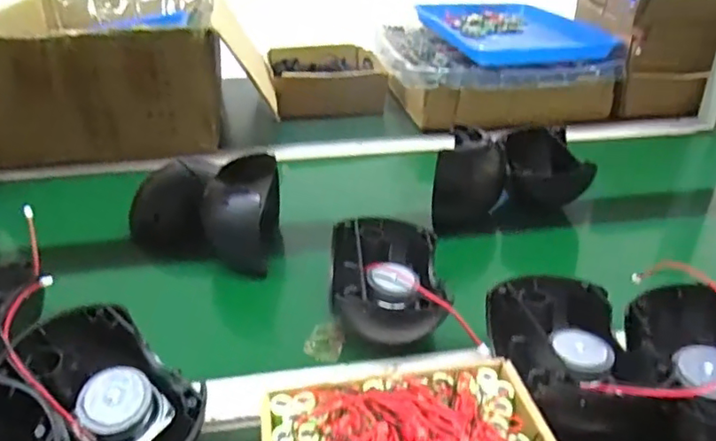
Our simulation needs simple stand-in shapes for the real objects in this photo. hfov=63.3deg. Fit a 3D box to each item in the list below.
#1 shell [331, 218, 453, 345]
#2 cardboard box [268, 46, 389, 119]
[{"bbox_3d":[0.024,0.048,0.488,0.092,0.046,0.125,-1,31,-2],"label":"shell"},{"bbox_3d":[-0.054,-0.249,1.008,0.180,0.066,0.236,-6,31,-8],"label":"cardboard box"}]

